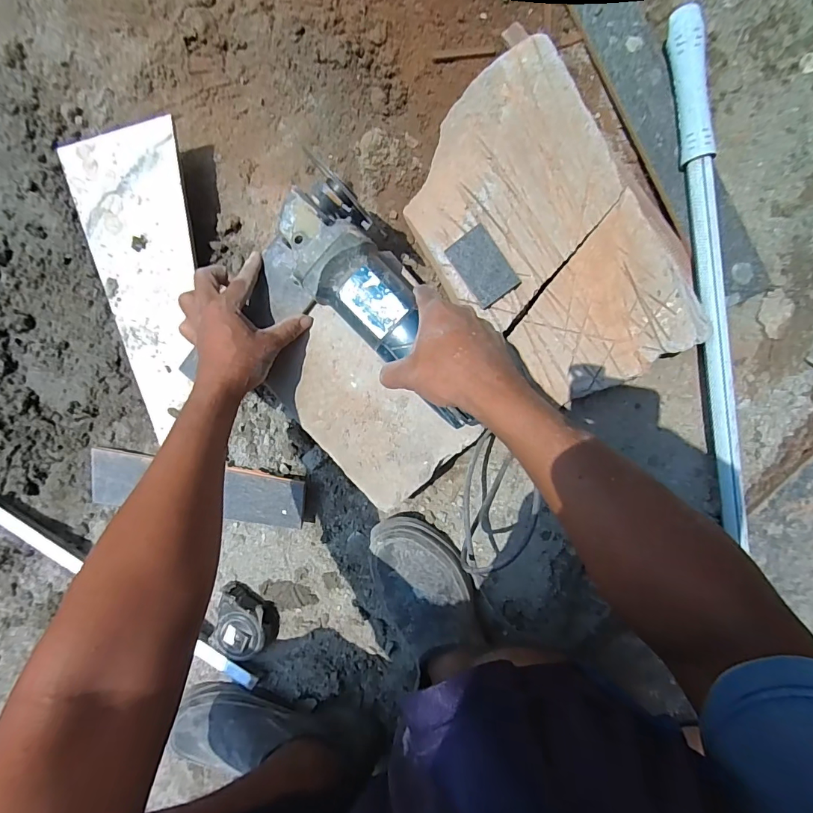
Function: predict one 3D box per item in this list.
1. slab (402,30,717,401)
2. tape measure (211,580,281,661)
[{"bbox_3d":[0.136,-0.167,0.451,0.210,0.036,0.335,-34,93,7],"label":"slab"},{"bbox_3d":[-0.205,0.279,0.560,0.075,0.042,0.084,11,96,3],"label":"tape measure"}]

